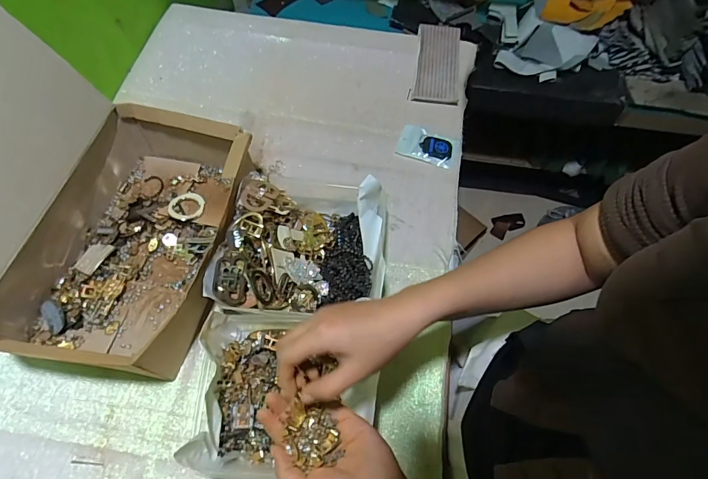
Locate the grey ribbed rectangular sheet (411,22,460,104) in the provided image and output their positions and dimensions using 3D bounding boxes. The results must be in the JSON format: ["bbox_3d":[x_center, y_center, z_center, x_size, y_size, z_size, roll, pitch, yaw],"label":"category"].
[{"bbox_3d":[0.157,-0.327,0.743,0.077,0.015,0.172,8,71,3],"label":"grey ribbed rectangular sheet"}]

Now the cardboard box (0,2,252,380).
[{"bbox_3d":[-0.314,-0.050,0.452,0.307,0.270,0.332,9,62,3],"label":"cardboard box"}]

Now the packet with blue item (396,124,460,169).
[{"bbox_3d":[0.125,-0.158,0.672,0.094,0.012,0.064,19,63,9],"label":"packet with blue item"}]

